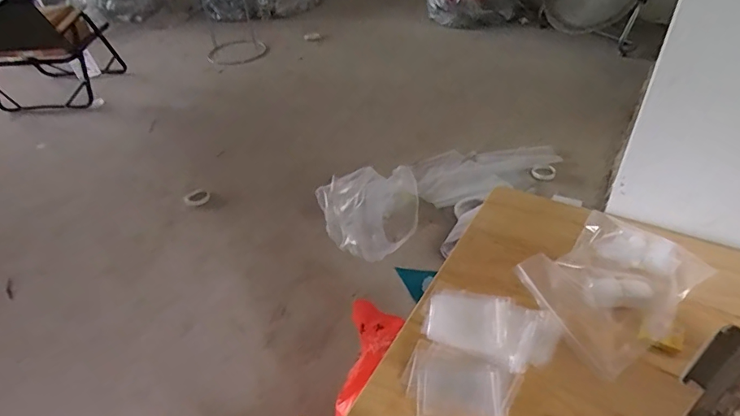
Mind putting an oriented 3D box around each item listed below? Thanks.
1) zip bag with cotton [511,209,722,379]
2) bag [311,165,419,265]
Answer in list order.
[{"bbox_3d":[0.339,0.100,0.658,0.238,0.041,0.180,-29,46,-23],"label":"zip bag with cotton"},{"bbox_3d":[0.000,0.014,1.484,0.321,0.196,0.266,-7,40,-4],"label":"bag"}]

